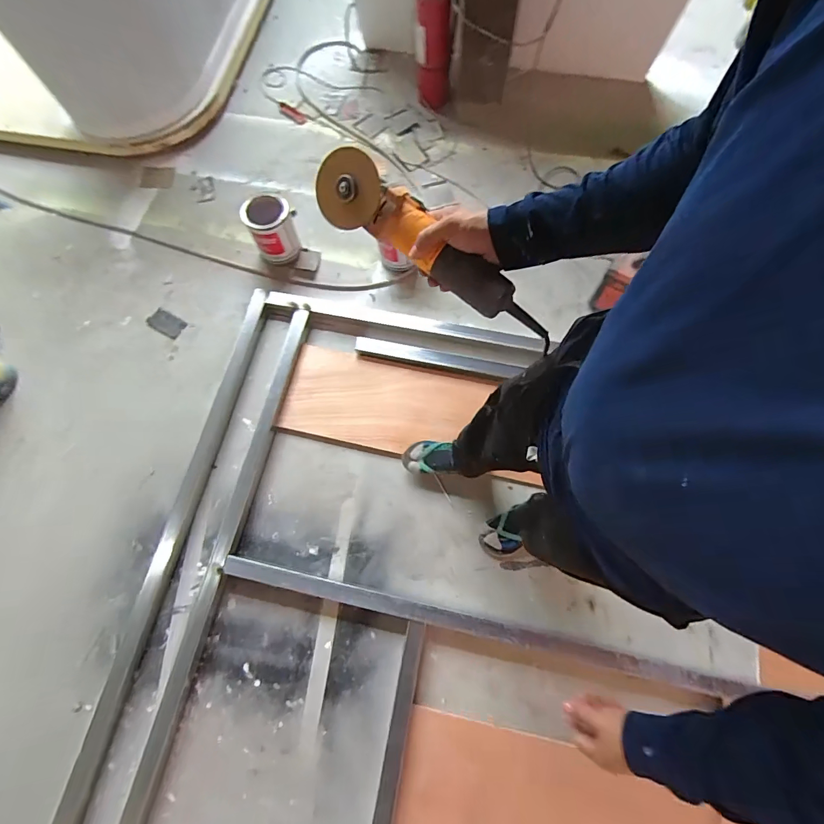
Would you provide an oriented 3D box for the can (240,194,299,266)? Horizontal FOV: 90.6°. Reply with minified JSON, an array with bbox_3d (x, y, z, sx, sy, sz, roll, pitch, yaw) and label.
[{"bbox_3d":[-0.504,-0.662,1.489,0.160,0.196,0.174,-15,73,-2],"label":"can"}]

